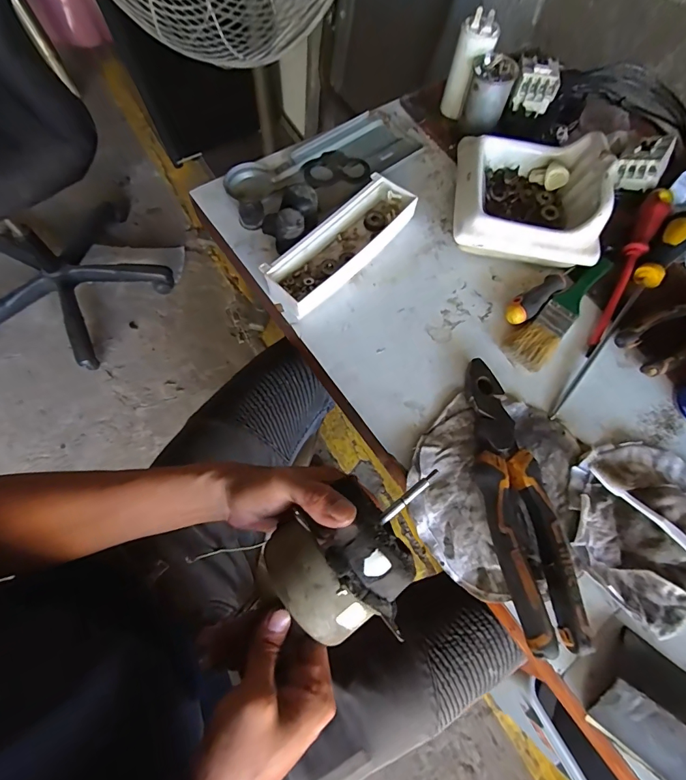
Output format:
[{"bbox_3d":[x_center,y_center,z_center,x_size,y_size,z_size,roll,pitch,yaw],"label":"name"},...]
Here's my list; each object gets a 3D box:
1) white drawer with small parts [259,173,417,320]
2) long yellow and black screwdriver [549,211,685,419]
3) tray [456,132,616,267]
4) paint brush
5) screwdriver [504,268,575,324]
[{"bbox_3d":[0.003,-0.157,0.426,0.060,0.033,0.188,40,73,13],"label":"white drawer with small parts"},{"bbox_3d":[0.289,-0.086,0.403,0.029,0.028,0.291,39,73,13],"label":"long yellow and black screwdriver"},{"bbox_3d":[0.196,-0.211,0.429,0.148,0.073,0.144,8,69,2],"label":"tray"},{"bbox_3d":[0.231,-0.080,0.409,0.160,0.012,0.041,-40,75,-15],"label":"paint brush"},{"bbox_3d":[0.209,-0.101,0.414,0.104,0.025,0.024,-36,74,-14],"label":"screwdriver"}]

